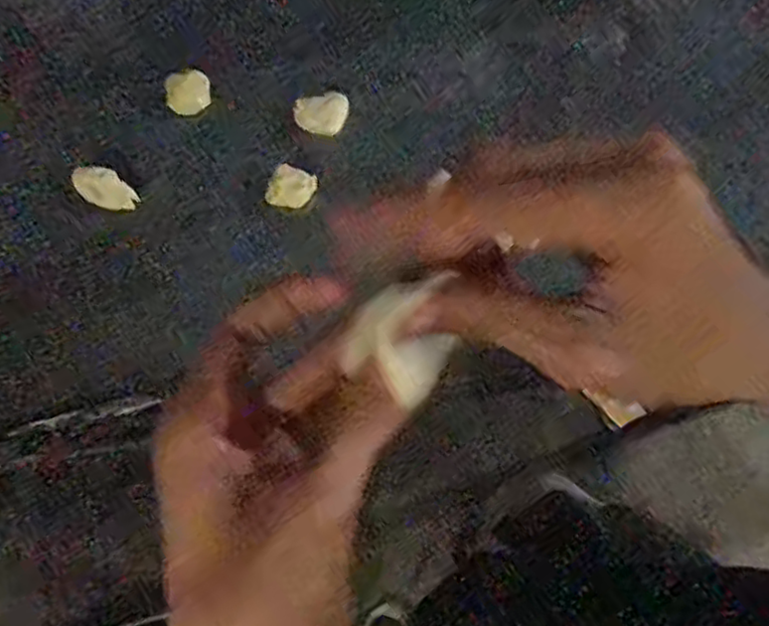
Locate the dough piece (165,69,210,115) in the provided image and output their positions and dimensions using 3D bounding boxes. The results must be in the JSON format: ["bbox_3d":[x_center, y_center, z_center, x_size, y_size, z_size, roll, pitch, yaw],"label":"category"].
[{"bbox_3d":[-0.192,-0.215,0.676,0.039,0.018,0.039,-8,72,-1],"label":"dough piece"}]

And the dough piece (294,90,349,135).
[{"bbox_3d":[-0.061,-0.191,0.667,0.052,0.017,0.038,0,72,1],"label":"dough piece"}]

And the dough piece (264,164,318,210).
[{"bbox_3d":[-0.085,-0.115,0.631,0.043,0.013,0.037,16,73,6],"label":"dough piece"}]

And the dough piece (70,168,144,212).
[{"bbox_3d":[-0.259,-0.113,0.643,0.056,0.020,0.036,44,65,-10],"label":"dough piece"}]

